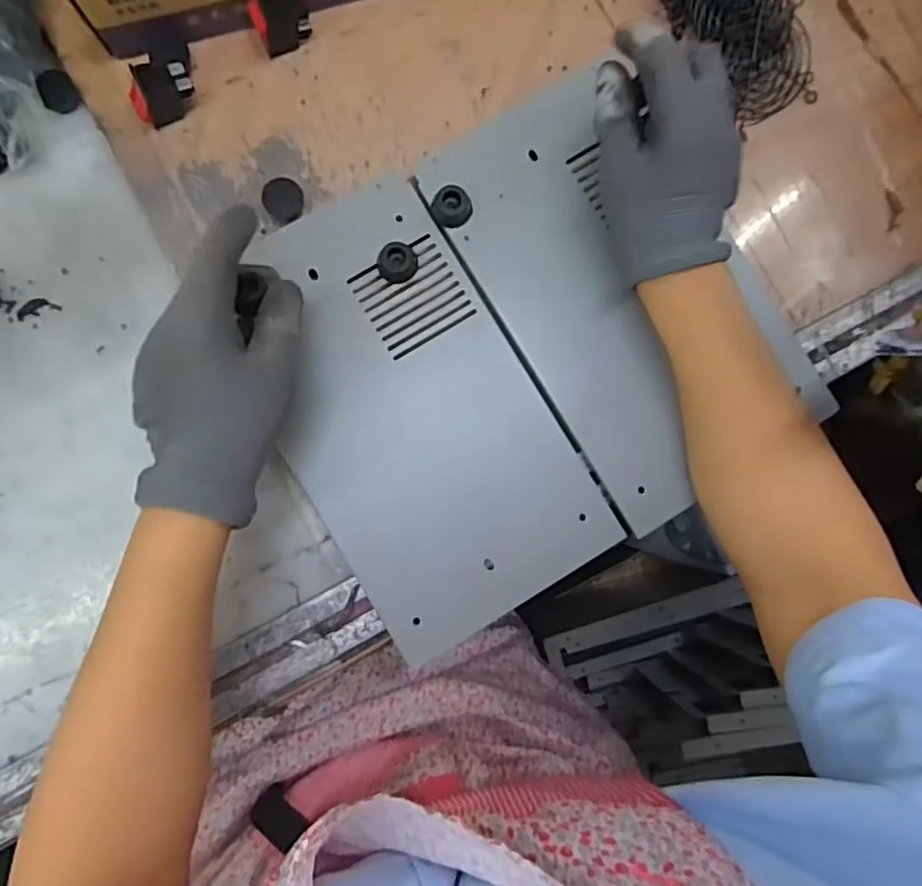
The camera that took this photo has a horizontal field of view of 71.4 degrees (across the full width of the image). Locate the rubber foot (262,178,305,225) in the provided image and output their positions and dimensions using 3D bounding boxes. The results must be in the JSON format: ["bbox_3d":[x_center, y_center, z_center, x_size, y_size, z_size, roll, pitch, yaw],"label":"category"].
[{"bbox_3d":[-0.112,-0.154,0.408,0.025,0.016,0.022,-27,91,-2],"label":"rubber foot"}]

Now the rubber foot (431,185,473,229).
[{"bbox_3d":[-0.005,-0.145,0.394,0.023,0.011,0.022,0,87,-3],"label":"rubber foot"}]

